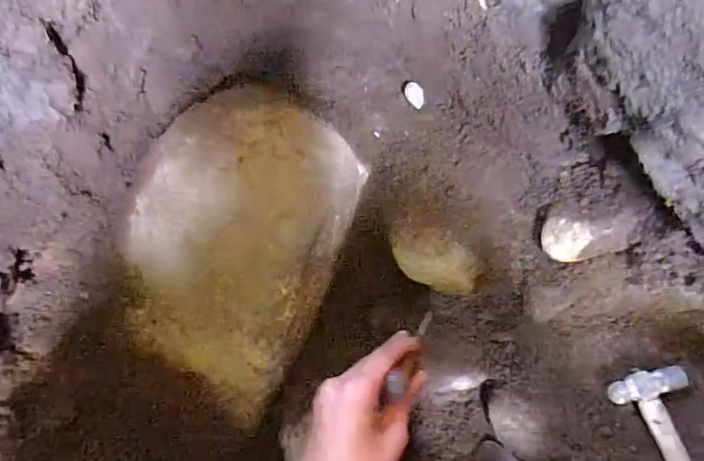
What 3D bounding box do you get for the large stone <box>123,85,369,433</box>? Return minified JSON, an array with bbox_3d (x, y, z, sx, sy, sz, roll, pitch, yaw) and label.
[{"bbox_3d":[-0.122,0.016,0.558,0.204,0.327,0.140,23,17,9],"label":"large stone"}]

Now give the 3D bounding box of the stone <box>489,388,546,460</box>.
[{"bbox_3d":[0.187,0.218,0.573,0.046,0.033,0.083,-21,56,-10],"label":"stone"}]

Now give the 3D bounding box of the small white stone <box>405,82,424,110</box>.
[{"bbox_3d":[0.074,-0.159,0.601,0.021,0.022,0.021,2,55,6],"label":"small white stone"}]

